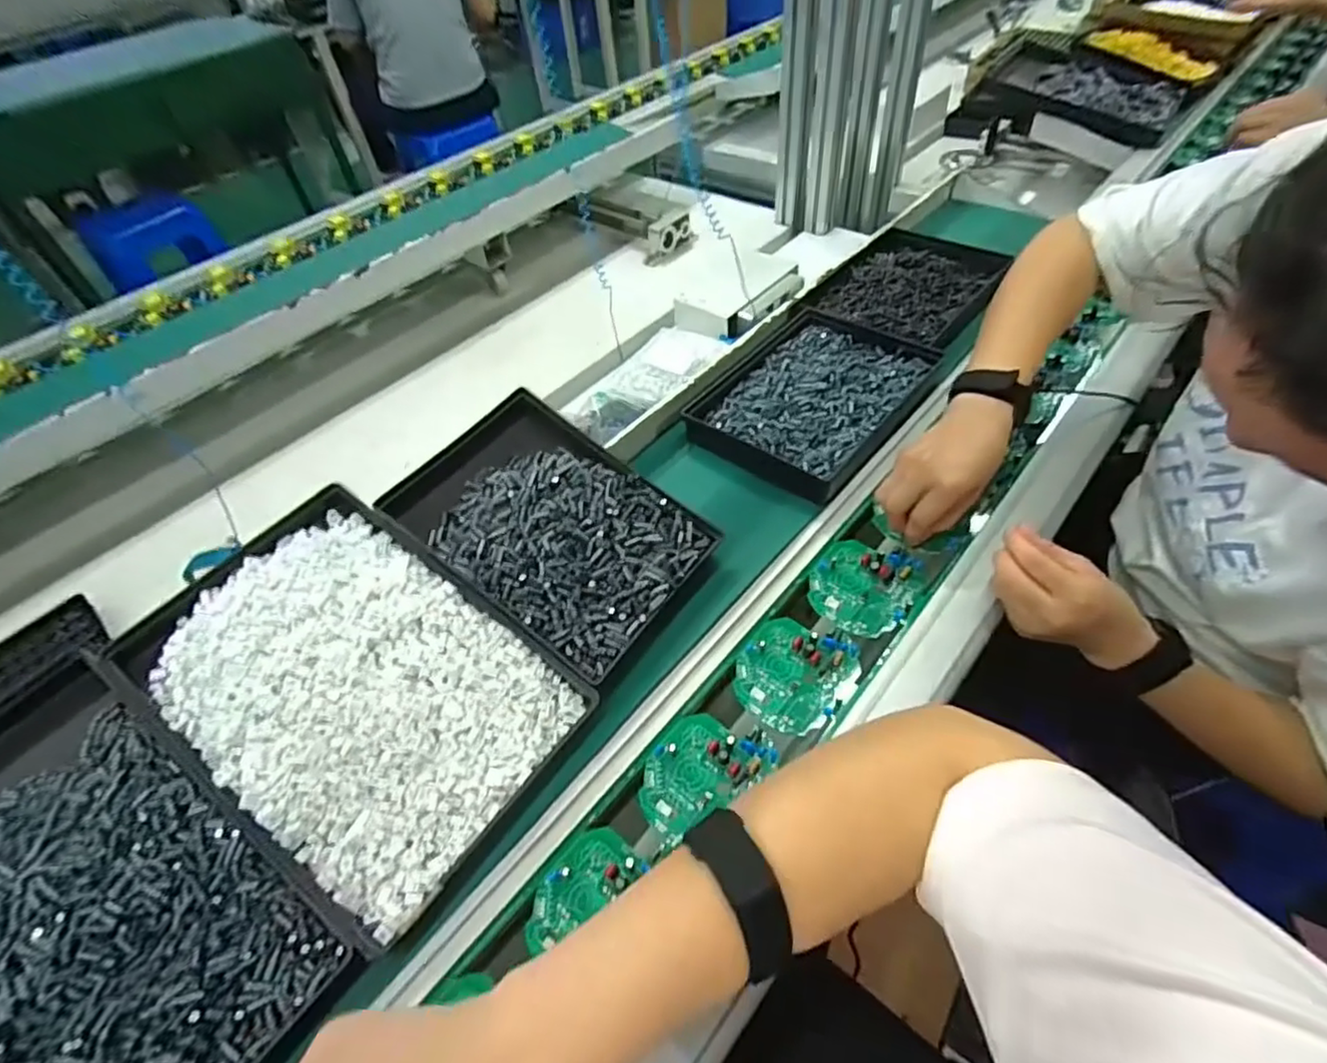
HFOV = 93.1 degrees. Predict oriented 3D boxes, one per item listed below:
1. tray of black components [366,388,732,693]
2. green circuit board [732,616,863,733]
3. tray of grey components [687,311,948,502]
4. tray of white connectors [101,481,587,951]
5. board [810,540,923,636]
[{"bbox_3d":[-0.090,-0.005,0.515,0.234,0.043,0.166,34,62,14],"label":"tray of black components"},{"bbox_3d":[0.099,0.108,0.479,0.083,0.012,0.087,25,57,25],"label":"green circuit board"},{"bbox_3d":[0.161,-0.139,0.645,0.173,0.035,0.239,34,61,30],"label":"tray of grey components"},{"bbox_3d":[-0.213,0.100,0.435,0.284,0.031,0.192,37,61,12],"label":"tray of white connectors"},{"bbox_3d":[0.167,0.043,0.525,0.082,0.012,0.090,26,57,25],"label":"board"}]

